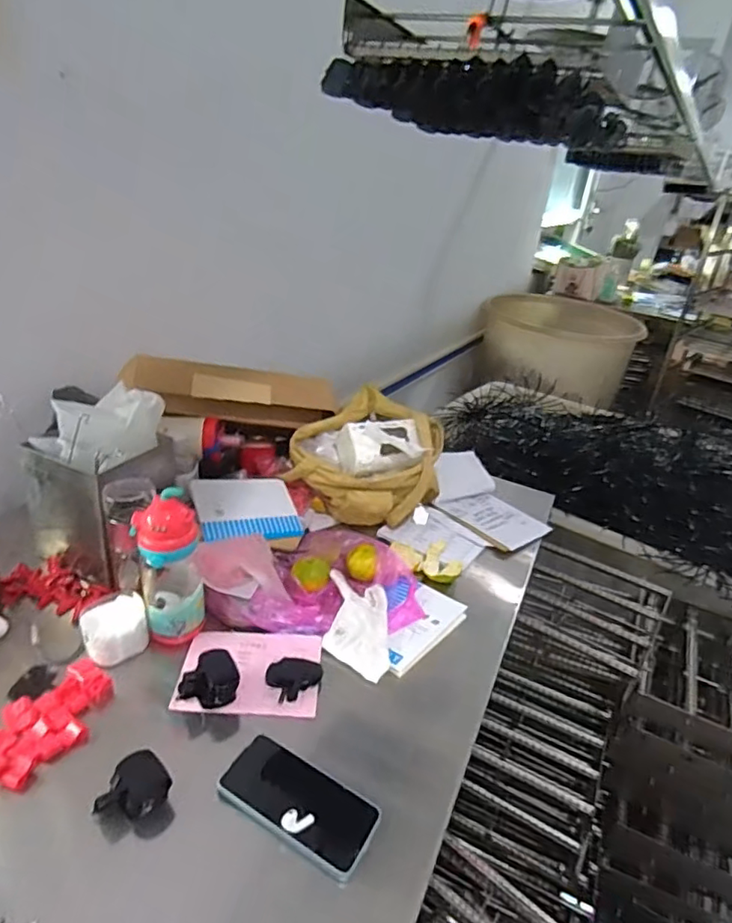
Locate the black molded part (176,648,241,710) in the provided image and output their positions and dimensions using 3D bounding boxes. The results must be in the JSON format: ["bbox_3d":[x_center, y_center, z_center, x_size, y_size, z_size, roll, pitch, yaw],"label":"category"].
[{"bbox_3d":[-0.191,0.266,0.692,0.072,0.054,0.039,-6,30,-20],"label":"black molded part"}]

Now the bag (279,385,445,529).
[{"bbox_3d":[0.000,-0.004,1.075,0.271,0.173,0.188,7,28,3],"label":"bag"}]

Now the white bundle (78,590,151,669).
[{"bbox_3d":[-0.335,0.224,0.761,0.080,0.060,0.085,-11,32,-28],"label":"white bundle"}]

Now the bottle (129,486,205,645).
[{"bbox_3d":[-0.258,0.137,0.752,0.078,0.204,0.076,-5,30,-19],"label":"bottle"}]

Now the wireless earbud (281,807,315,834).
[{"bbox_3d":[-0.067,0.356,0.562,0.030,0.013,0.019,5,28,0],"label":"wireless earbud"}]

